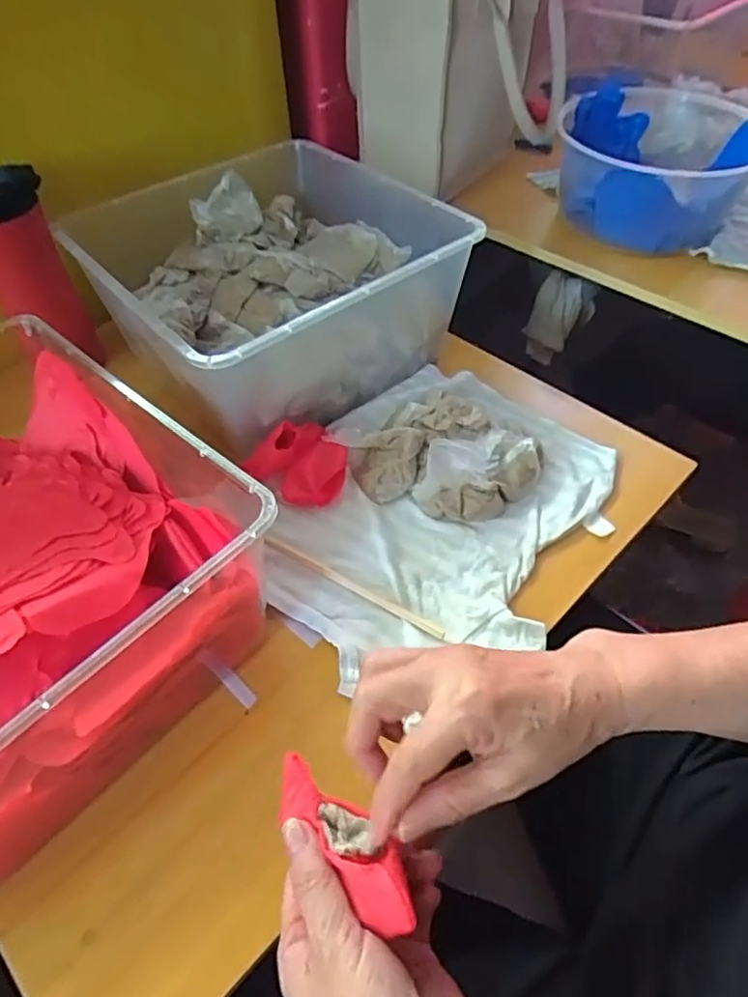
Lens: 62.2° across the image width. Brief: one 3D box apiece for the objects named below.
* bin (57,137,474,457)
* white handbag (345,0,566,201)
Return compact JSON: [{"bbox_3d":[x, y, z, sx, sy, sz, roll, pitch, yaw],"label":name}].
[{"bbox_3d":[-0.103,-0.213,0.611,0.292,0.126,0.301,-33,58,-24],"label":"bin"},{"bbox_3d":[0.099,-0.515,0.748,0.236,0.200,0.206,18,53,14],"label":"white handbag"}]

